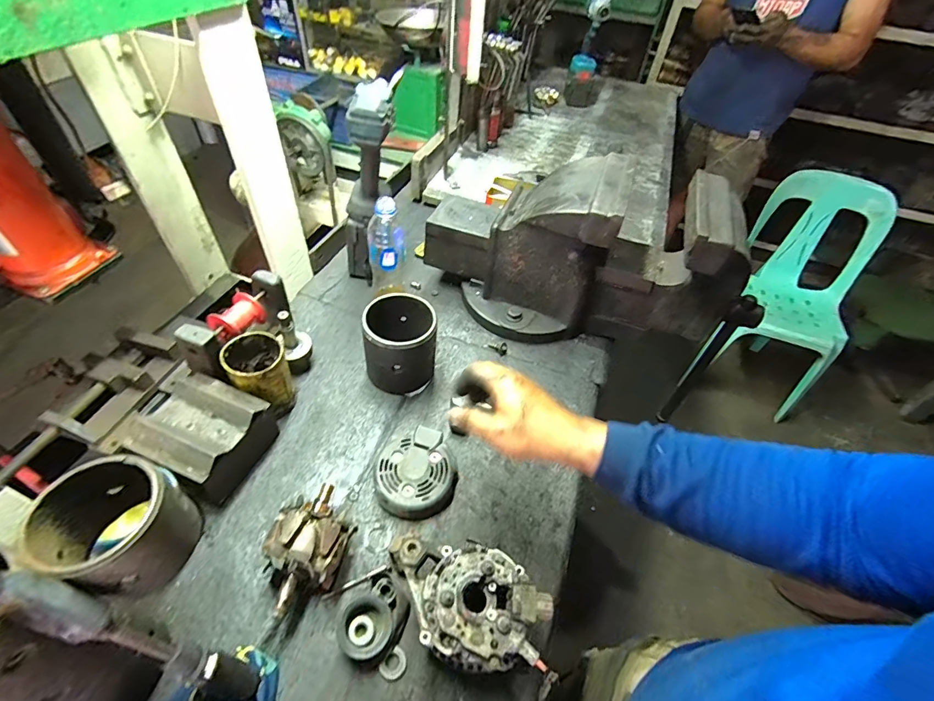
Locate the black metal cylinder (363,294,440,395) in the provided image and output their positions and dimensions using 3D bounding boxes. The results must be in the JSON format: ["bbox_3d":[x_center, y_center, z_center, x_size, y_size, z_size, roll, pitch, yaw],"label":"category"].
[{"bbox_3d":[-0.103,-0.017,0.664,0.101,0.117,0.124,0,49,-5],"label":"black metal cylinder"}]

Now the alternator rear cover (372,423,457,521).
[{"bbox_3d":[-0.069,0.167,0.572,0.107,0.031,0.104,-14,52,-17],"label":"alternator rear cover"}]

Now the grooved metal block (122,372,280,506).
[{"bbox_3d":[-0.333,0.112,0.546,0.118,0.098,0.123,18,50,10],"label":"grooved metal block"}]

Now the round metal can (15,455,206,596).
[{"bbox_3d":[-0.277,0.139,0.335,0.089,0.078,0.086,14,49,6],"label":"round metal can"}]

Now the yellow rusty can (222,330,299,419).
[{"bbox_3d":[-0.290,0.039,0.601,0.069,0.118,0.090,-25,56,-25],"label":"yellow rusty can"}]

